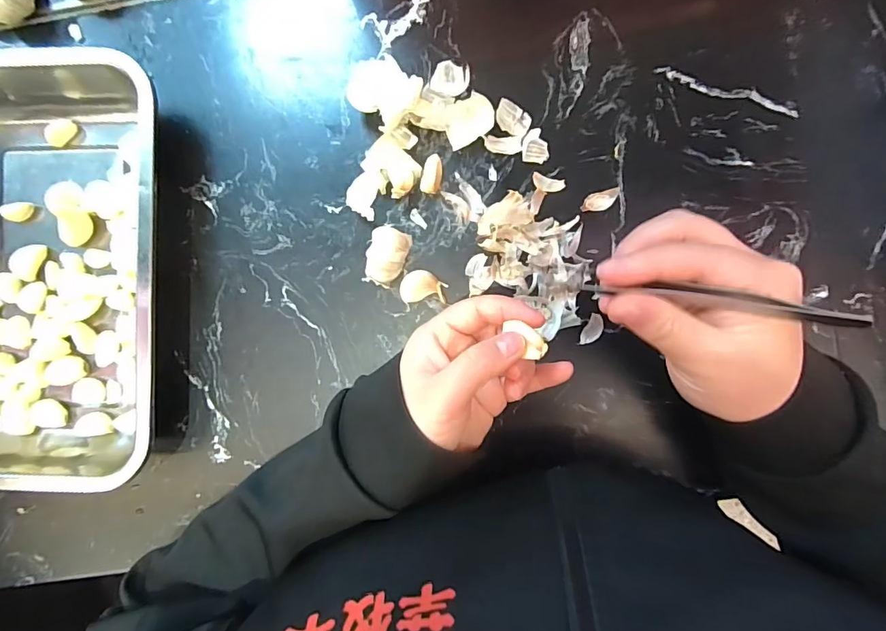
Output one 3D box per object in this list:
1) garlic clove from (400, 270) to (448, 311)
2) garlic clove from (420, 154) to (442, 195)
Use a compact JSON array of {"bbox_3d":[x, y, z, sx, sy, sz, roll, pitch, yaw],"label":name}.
[{"bbox_3d":[-0.015,-0.021,0.354,0.034,0.013,0.027,-13,89,3],"label":"garlic clove"},{"bbox_3d":[-0.008,-0.108,0.355,0.014,0.011,0.028,12,90,3],"label":"garlic clove"}]

